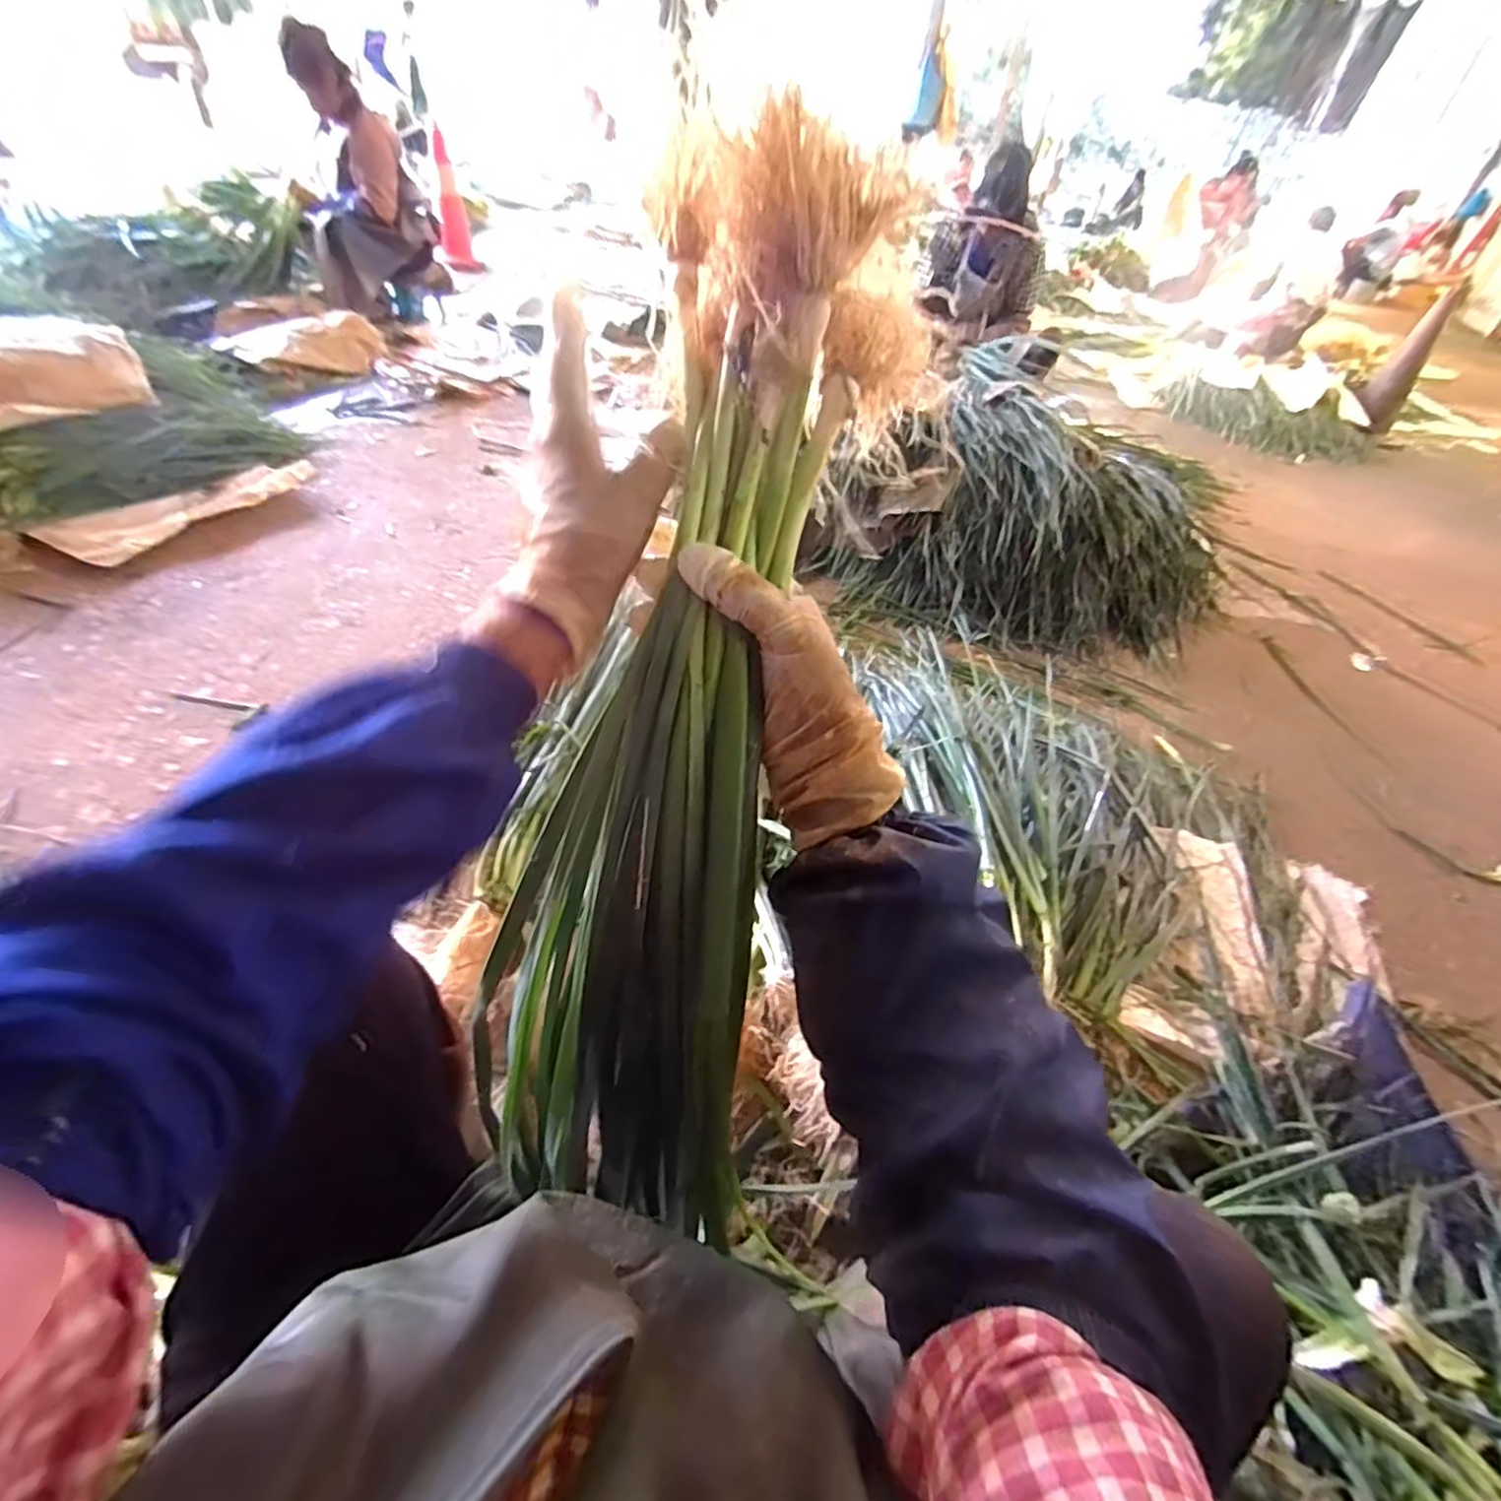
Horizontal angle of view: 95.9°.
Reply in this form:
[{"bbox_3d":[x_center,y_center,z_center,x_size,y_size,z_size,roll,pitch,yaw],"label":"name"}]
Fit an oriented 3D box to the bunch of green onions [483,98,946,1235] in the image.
[{"bbox_3d":[-0.027,-0.031,0.324,0.139,0.081,0.486,14,90,6],"label":"bunch of green onions"}]

